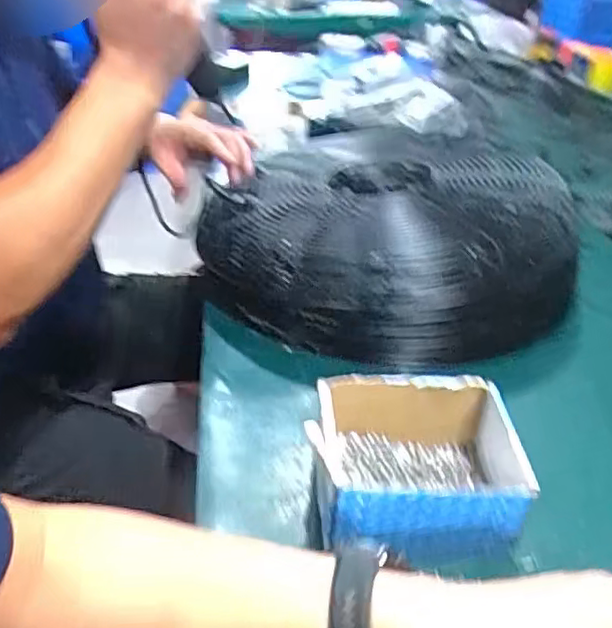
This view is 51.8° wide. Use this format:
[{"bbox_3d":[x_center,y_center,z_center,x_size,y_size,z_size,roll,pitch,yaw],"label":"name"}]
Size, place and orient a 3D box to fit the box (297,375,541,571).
[{"bbox_3d":[0.074,0.103,0.449,0.136,0.062,0.107,0,32,-3],"label":"box"}]

